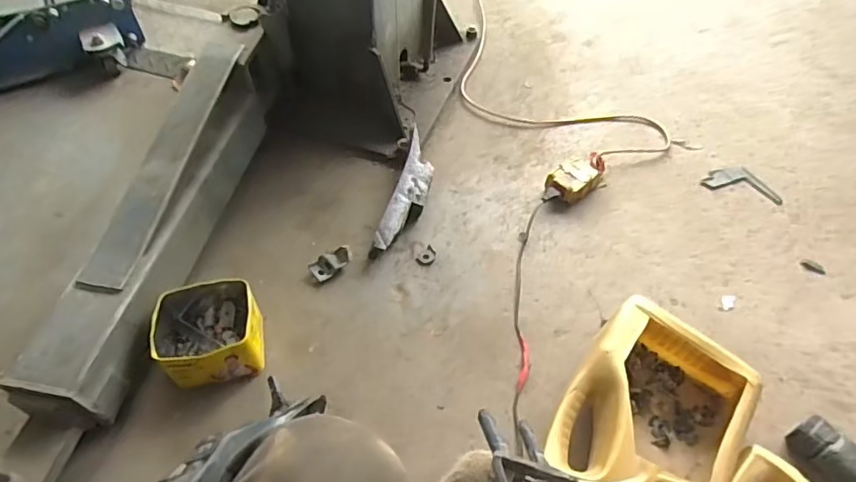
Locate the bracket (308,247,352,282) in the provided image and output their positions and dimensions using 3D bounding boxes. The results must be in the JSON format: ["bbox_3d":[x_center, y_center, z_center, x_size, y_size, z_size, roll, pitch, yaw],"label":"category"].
[{"bbox_3d":[-0.165,0.035,0.917,0.070,0.032,0.035,-34,60,-24],"label":"bracket"}]

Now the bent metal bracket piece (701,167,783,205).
[{"bbox_3d":[0.622,-0.119,1.072,0.143,0.007,0.082,15,53,11],"label":"bent metal bracket piece"}]

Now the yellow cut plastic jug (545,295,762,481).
[{"bbox_3d":[0.287,0.239,0.708,0.205,0.117,0.289,33,58,22],"label":"yellow cut plastic jug"}]

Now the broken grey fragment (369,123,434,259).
[{"bbox_3d":[-0.038,-0.090,0.987,0.073,0.080,0.275,14,53,10],"label":"broken grey fragment"}]

